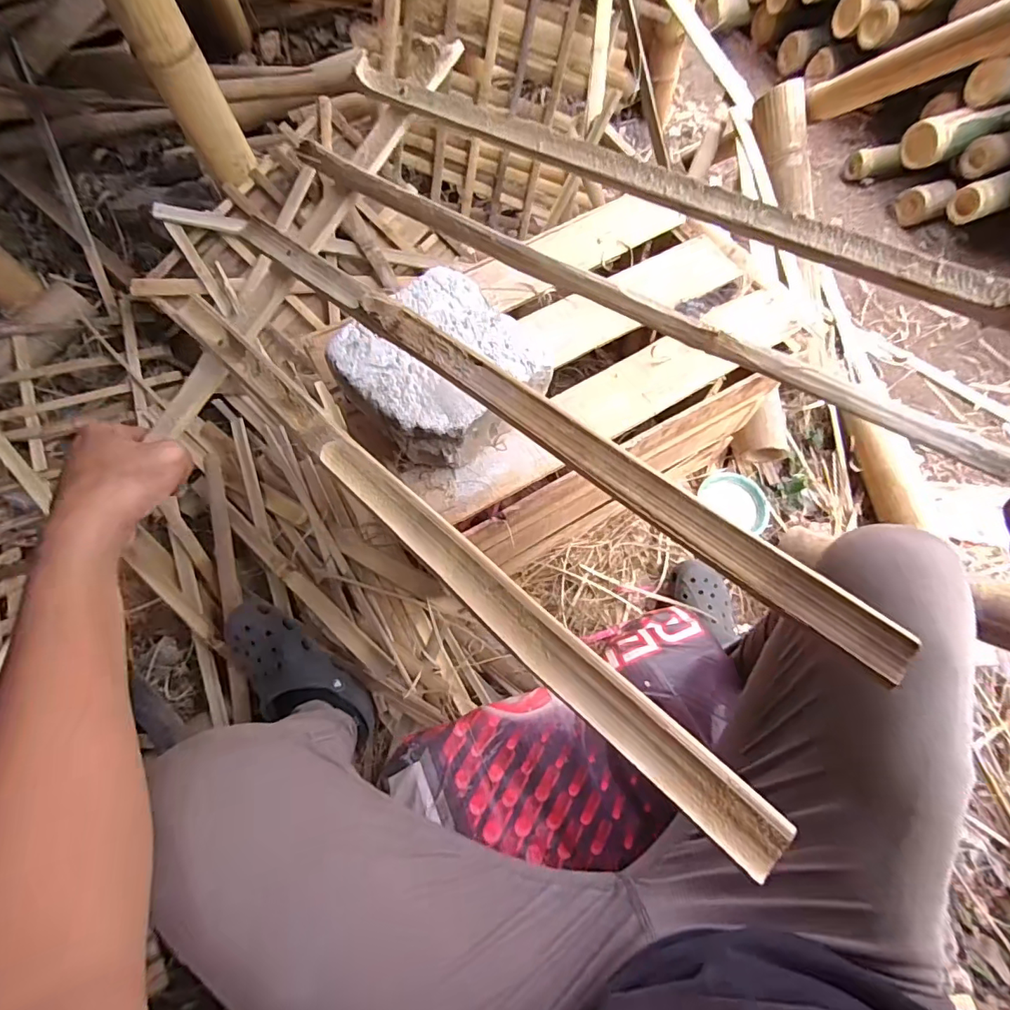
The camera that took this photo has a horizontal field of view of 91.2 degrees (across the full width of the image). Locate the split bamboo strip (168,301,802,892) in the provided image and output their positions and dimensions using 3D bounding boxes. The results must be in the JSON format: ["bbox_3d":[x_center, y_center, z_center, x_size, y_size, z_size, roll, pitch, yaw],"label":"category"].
[{"bbox_3d":[-0.071,-0.005,0.290,0.482,0.006,0.028,39,83,26],"label":"split bamboo strip"}]

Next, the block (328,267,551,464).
[{"bbox_3d":[-0.078,-0.156,0.595,0.202,0.092,0.198,-42,72,-13],"label":"block"}]

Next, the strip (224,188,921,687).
[{"bbox_3d":[-0.028,-0.087,0.307,0.526,0.009,0.026,39,94,23],"label":"strip"}]

